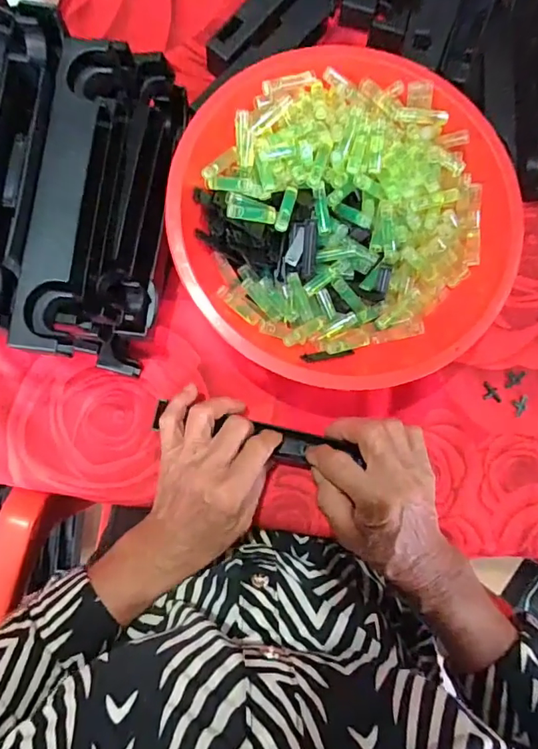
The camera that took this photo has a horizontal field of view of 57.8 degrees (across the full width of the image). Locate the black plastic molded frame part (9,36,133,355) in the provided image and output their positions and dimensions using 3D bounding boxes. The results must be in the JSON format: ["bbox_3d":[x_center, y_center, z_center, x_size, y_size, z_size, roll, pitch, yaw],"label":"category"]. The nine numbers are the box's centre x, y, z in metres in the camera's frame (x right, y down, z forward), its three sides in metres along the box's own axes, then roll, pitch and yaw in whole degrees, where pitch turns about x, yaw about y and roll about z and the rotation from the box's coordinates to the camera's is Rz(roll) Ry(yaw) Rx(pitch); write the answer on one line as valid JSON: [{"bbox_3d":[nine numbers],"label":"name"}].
[{"bbox_3d":[-0.123,-0.114,0.301,0.037,0.023,0.203,14,80,-40],"label":"black plastic molded frame part"}]

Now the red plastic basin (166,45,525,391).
[{"bbox_3d":[0.054,-0.115,0.377,0.237,0.074,0.242,0,83,-3],"label":"red plastic basin"}]

